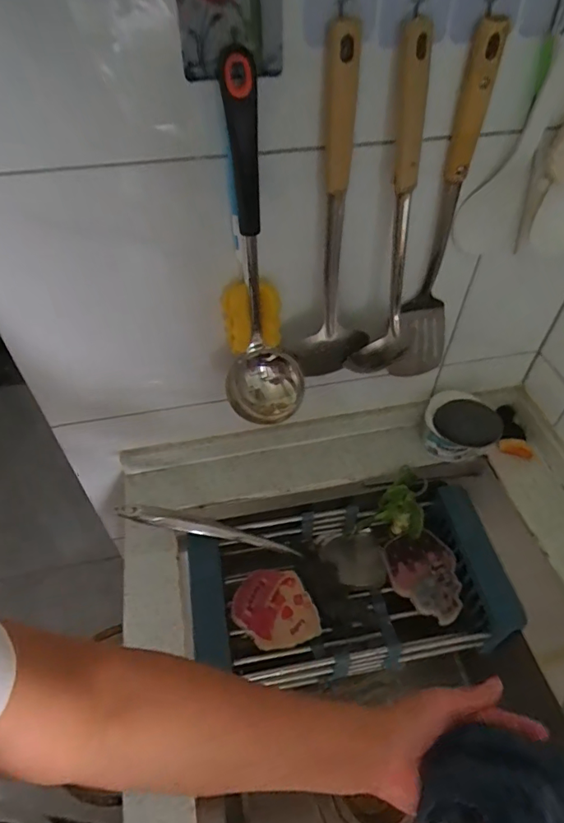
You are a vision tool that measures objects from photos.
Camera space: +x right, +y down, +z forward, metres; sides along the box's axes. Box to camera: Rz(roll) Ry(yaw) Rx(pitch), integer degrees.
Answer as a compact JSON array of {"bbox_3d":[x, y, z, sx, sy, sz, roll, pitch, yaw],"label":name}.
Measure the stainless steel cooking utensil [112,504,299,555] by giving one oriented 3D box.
[{"bbox_3d":[-0.092,0.158,0.645,0.244,0.031,0.026,19,44,-21],"label":"stainless steel cooking utensil"}]

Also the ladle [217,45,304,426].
[{"bbox_3d":[-0.020,-0.129,0.454,0.081,0.312,0.098,-5,51,-4],"label":"ladle"}]

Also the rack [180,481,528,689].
[{"bbox_3d":[0.081,0.238,0.654,0.393,0.129,0.207,-9,52,-7],"label":"rack"}]

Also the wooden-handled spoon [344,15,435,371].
[{"bbox_3d":[0.112,-0.171,0.476,0.069,0.329,0.030,-1,40,-1],"label":"wooden-handled spoon"}]

